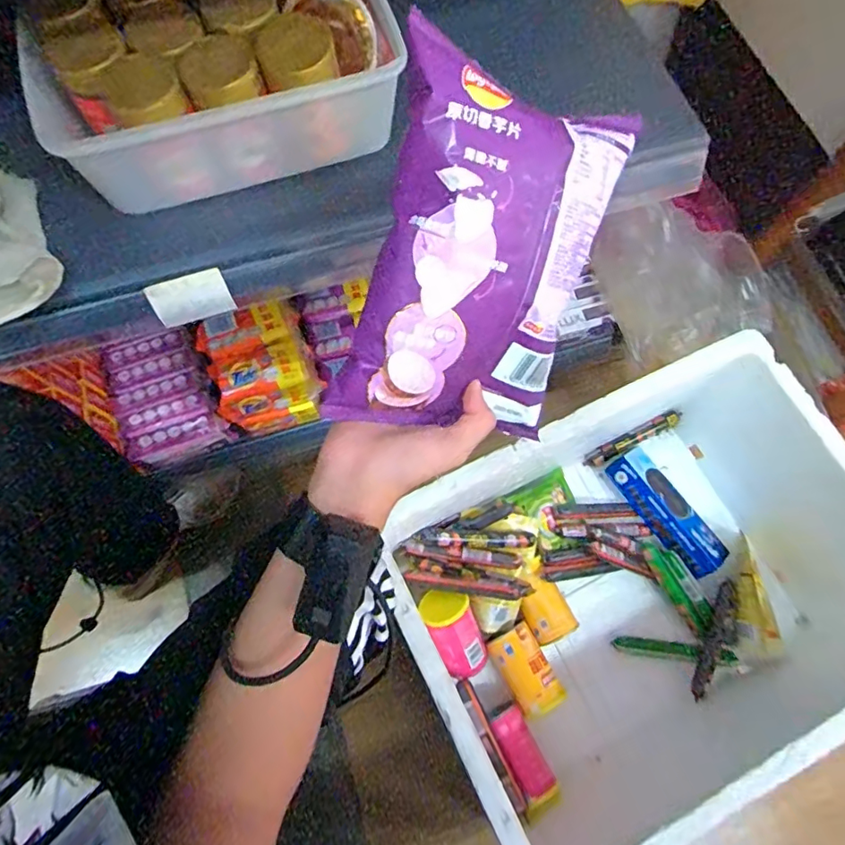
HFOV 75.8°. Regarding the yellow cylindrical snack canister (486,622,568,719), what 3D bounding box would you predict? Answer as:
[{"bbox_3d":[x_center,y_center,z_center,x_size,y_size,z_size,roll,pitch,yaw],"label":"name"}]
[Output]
[{"bbox_3d":[0.151,0.363,0.798,0.068,0.064,0.114,-30,75,-12],"label":"yellow cylindrical snack canister"}]

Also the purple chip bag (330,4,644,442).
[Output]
[{"bbox_3d":[0.039,-0.090,0.337,0.150,0.040,0.216,8,114,-16],"label":"purple chip bag"}]

